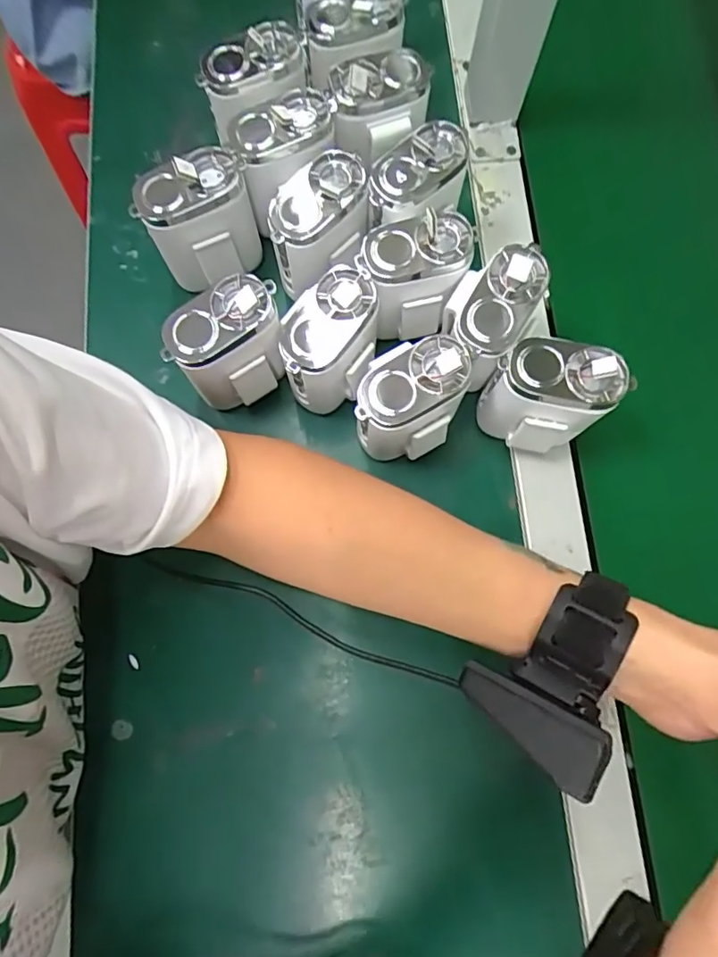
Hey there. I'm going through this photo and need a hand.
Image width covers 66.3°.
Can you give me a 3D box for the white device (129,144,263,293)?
[{"bbox_3d":[-0.101,-0.167,0.369,0.070,0.090,0.039,-35,79,-8],"label":"white device"}]

